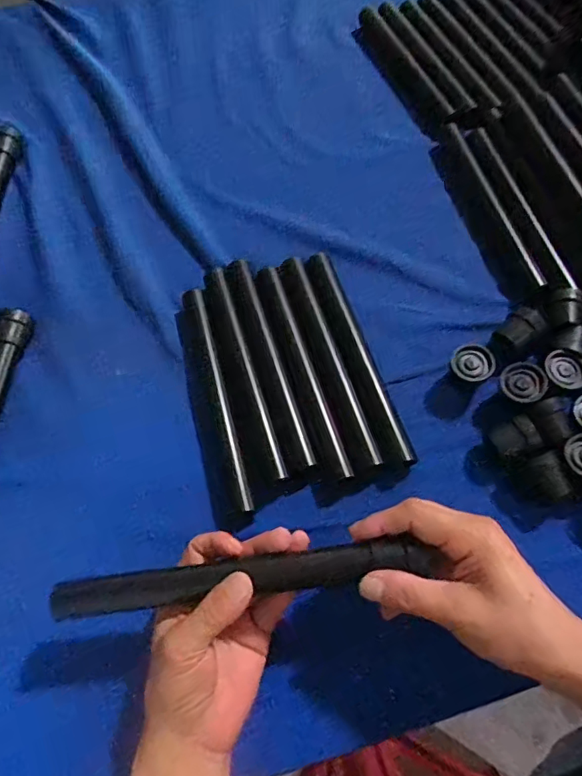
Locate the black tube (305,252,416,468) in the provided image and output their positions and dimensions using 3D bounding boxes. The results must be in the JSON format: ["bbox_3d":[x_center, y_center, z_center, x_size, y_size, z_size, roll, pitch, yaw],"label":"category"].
[{"bbox_3d":[0.061,-0.031,0.468,0.020,0.026,0.221,-19,66,-5],"label":"black tube"}]

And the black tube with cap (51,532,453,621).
[{"bbox_3d":[-0.031,0.123,0.335,0.250,0.028,0.024,-8,65,3],"label":"black tube with cap"}]

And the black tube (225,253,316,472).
[{"bbox_3d":[-0.020,-0.028,0.468,0.020,0.017,0.216,-18,66,-5],"label":"black tube"}]

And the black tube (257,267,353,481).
[{"bbox_3d":[0.008,-0.020,0.462,0.020,0.023,0.214,-18,66,-5],"label":"black tube"}]

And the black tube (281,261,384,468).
[{"bbox_3d":[0.034,-0.030,0.463,0.018,0.027,0.216,-18,66,-5],"label":"black tube"}]

